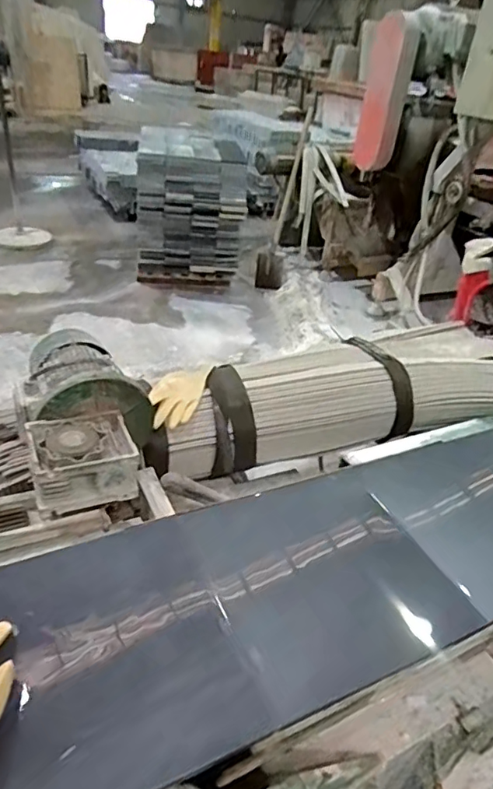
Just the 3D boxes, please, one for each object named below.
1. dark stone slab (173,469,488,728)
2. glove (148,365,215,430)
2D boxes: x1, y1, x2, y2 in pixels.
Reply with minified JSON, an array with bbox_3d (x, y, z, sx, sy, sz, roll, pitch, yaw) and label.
[{"bbox_3d":[0.107,0.245,0.728,0.317,0.023,0.301,-11,42,-26],"label":"dark stone slab"},{"bbox_3d":[-0.150,-0.005,1.165,0.101,0.034,0.219,13,34,7],"label":"glove"}]

